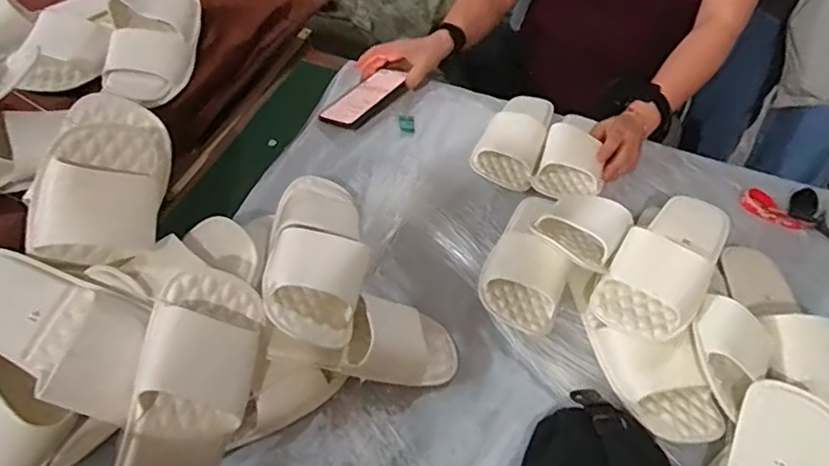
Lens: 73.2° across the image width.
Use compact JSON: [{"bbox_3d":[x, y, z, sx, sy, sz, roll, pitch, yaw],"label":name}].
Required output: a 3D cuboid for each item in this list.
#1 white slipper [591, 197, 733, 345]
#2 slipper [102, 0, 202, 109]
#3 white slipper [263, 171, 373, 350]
[{"bbox_3d":[0.298,0.031,0.657,0.101,0.058,0.232,31,53,19],"label":"white slipper"},{"bbox_3d":[-0.351,-0.265,0.753,0.100,0.067,0.221,0,49,-7],"label":"slipper"},{"bbox_3d":[-0.106,0.016,0.632,0.108,0.089,0.254,2,49,-4],"label":"white slipper"}]

